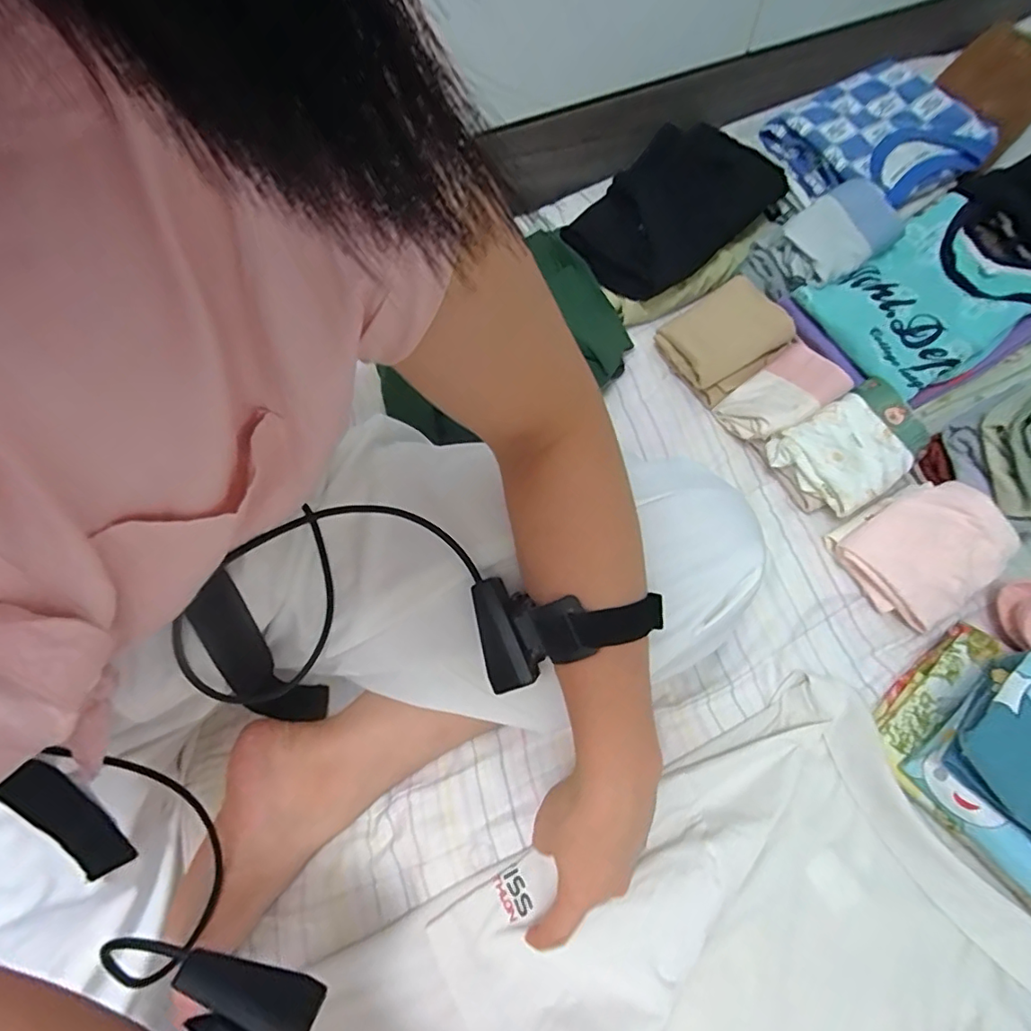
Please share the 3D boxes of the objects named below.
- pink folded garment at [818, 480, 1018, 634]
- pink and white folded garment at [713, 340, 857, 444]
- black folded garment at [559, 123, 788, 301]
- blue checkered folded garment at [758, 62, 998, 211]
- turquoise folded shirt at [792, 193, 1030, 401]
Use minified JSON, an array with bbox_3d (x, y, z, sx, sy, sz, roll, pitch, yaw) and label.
[{"bbox_3d":[0.327,0.027,0.445,0.099,0.065,0.096,-34,68,-12],"label":"pink folded garment"},{"bbox_3d":[0.250,-0.115,0.510,0.107,0.050,0.073,-27,67,-9],"label":"pink and white folded garment"},{"bbox_3d":[0.173,-0.332,0.590,0.244,0.043,0.135,-42,70,-15],"label":"black folded garment"},{"bbox_3d":[0.386,-0.403,0.581,0.186,0.051,0.160,-29,67,-10],"label":"blue checkered folded garment"},{"bbox_3d":[0.389,-0.211,0.519,0.213,0.032,0.153,-31,68,-11],"label":"turquoise folded shirt"}]

